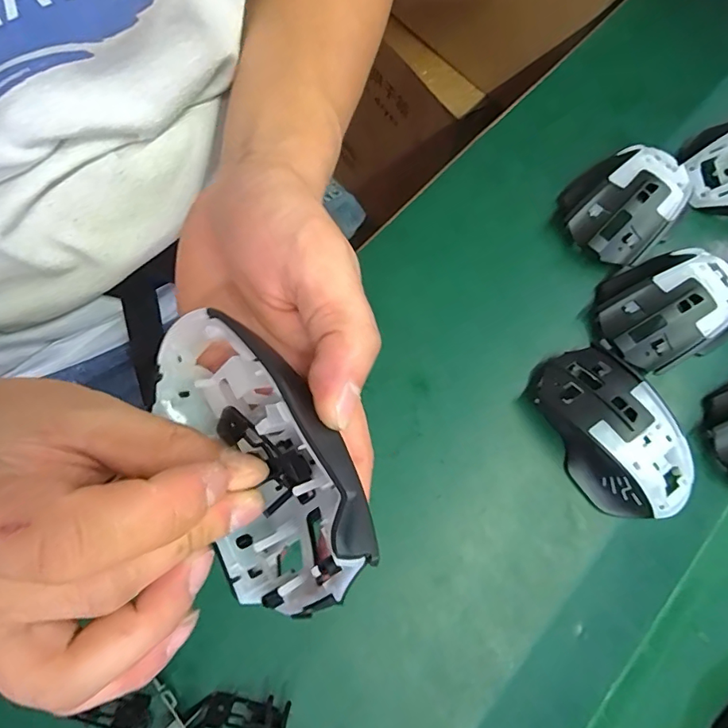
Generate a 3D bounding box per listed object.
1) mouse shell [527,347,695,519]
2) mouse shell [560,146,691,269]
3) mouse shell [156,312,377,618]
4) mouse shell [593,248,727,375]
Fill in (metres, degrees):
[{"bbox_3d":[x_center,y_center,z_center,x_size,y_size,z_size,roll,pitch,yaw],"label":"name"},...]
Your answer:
[{"bbox_3d":[0.158,0.044,0.302,0.067,0.036,0.119,-29,77,-12],"label":"mouse shell"},{"bbox_3d":[0.199,-0.124,0.354,0.110,0.038,0.076,-40,79,-15],"label":"mouse shell"},{"bbox_3d":[-0.036,0.032,0.183,0.040,0.075,0.114,-16,69,-49],"label":"mouse shell"},{"bbox_3d":[0.213,-0.043,0.328,0.108,0.033,0.078,-36,79,-14],"label":"mouse shell"}]

